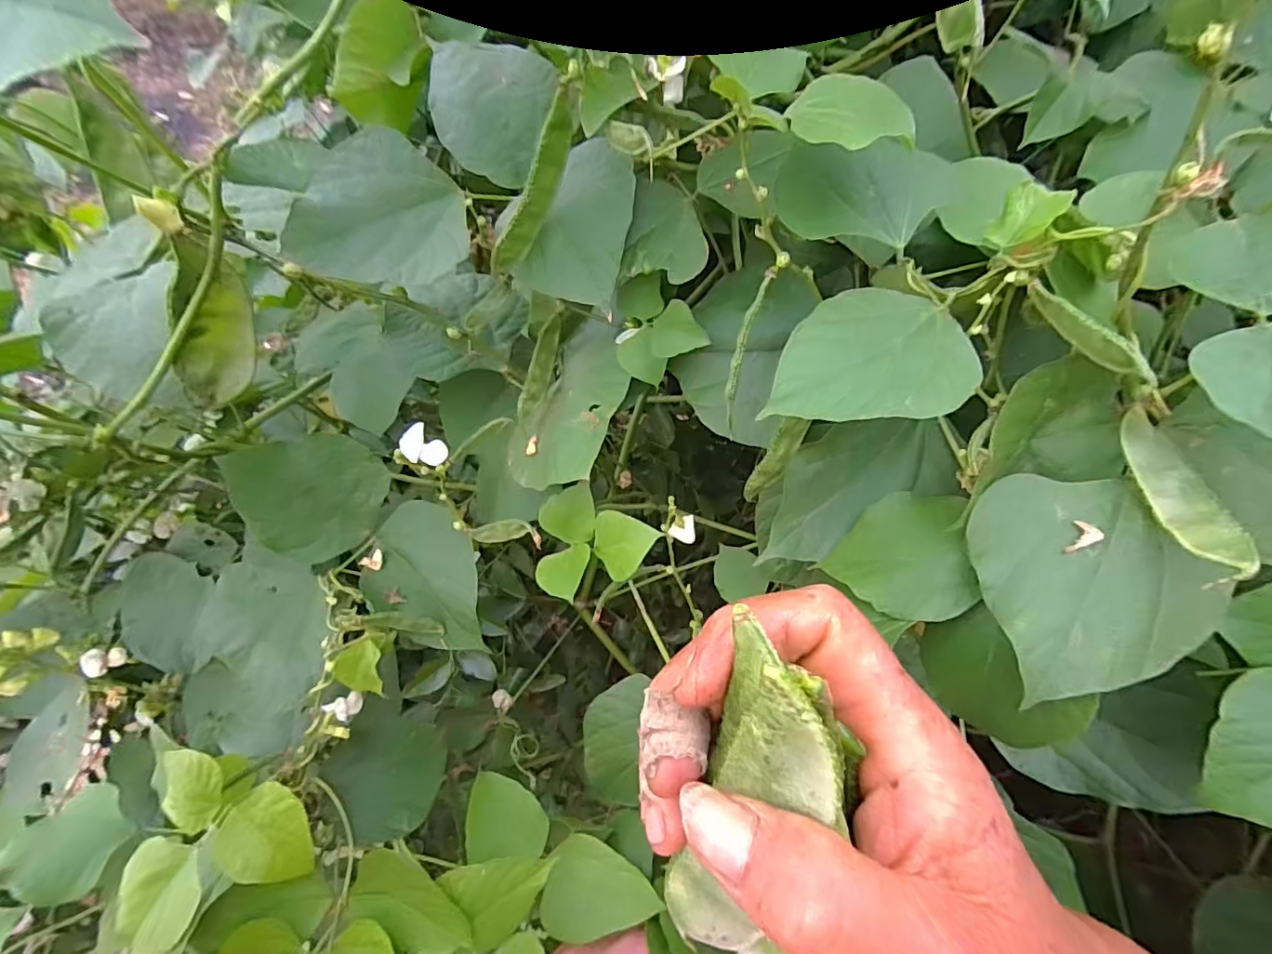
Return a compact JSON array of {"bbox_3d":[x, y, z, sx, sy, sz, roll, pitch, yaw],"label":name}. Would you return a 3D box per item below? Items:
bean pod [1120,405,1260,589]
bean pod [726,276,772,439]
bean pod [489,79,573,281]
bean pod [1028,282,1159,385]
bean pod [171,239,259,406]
[{"bbox_3d":[0.178,0.005,0.178,0.014,0.011,0.066,4,54,5],"label":"bean pod"},{"bbox_3d":[0.043,-0.048,0.220,0.007,0.063,0.004,16,15,14],"label":"bean pod"},{"bbox_3d":[-0.044,-0.131,0.249,0.005,0.080,0.019,44,27,29],"label":"bean pod"},{"bbox_3d":[0.141,-0.046,0.171,0.004,0.009,0.051,-13,54,-7],"label":"bean pod"},{"bbox_3d":[-0.181,-0.064,0.234,0.029,0.076,0.010,-11,49,-38],"label":"bean pod"}]

